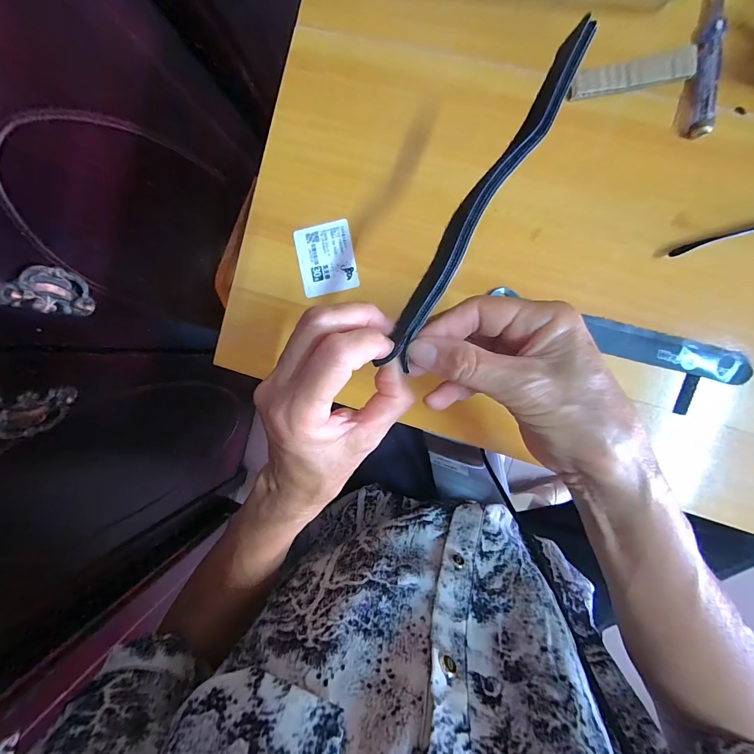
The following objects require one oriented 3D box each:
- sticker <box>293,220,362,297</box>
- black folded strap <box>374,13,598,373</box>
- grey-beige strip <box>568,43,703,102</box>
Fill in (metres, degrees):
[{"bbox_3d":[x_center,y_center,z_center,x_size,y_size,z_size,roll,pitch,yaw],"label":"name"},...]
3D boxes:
[{"bbox_3d":[-0.045,-0.104,0.317,0.050,0.004,0.060,-11,92,8],"label":"sticker"},{"bbox_3d":[0.054,-0.089,0.187,0.018,0.014,0.188,32,95,4],"label":"black folded strap"},{"bbox_3d":[0.194,-0.230,0.274,0.088,0.007,0.022,-6,93,7],"label":"grey-beige strip"}]

